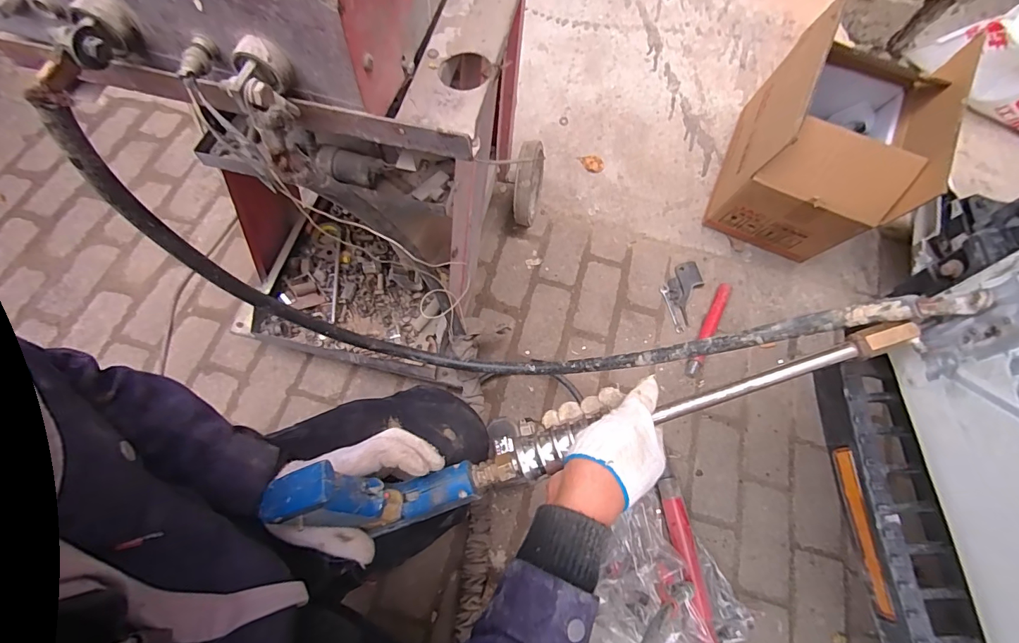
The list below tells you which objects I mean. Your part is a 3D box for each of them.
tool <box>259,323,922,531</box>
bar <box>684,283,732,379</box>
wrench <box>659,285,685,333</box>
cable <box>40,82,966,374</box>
[{"bbox_3d":[0.084,0.098,0.381,0.543,0.125,0.050,-16,68,2],"label":"tool"},{"bbox_3d":[0.446,0.015,0.954,0.031,0.023,0.243,27,68,8],"label":"bar"},{"bbox_3d":[0.373,-0.027,0.987,0.019,0.010,0.120,-9,67,-7],"label":"wrench"},{"bbox_3d":[-0.003,-0.005,0.514,0.747,0.453,0.050,10,66,1],"label":"cable"}]

